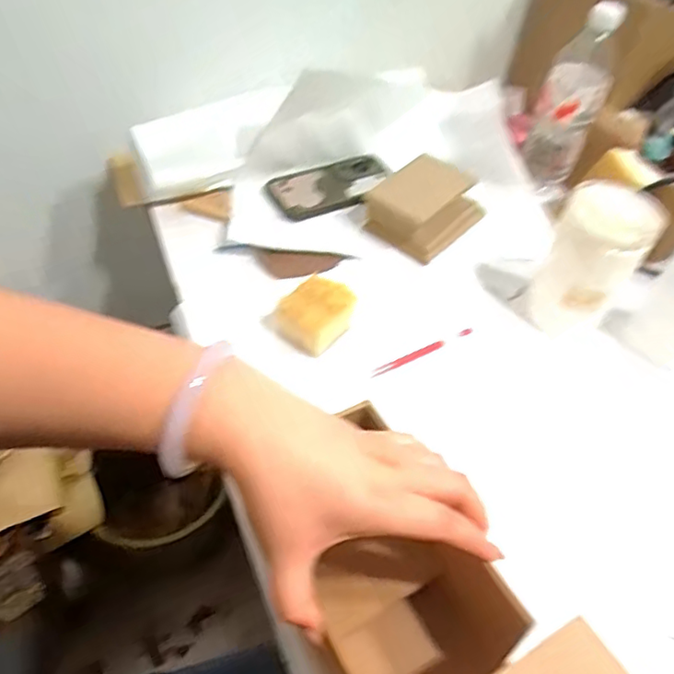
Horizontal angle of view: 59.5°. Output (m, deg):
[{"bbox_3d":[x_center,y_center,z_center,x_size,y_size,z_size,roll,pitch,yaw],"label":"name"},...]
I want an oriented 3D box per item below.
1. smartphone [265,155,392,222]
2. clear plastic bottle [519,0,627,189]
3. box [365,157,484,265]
[{"bbox_3d":[0.001,-0.196,0.762,0.166,0.015,0.079,-18,53,-20],"label":"smartphone"},{"bbox_3d":[0.305,-0.306,0.766,0.073,0.216,0.063,38,56,24],"label":"clear plastic bottle"},{"bbox_3d":[0.109,-0.163,0.721,0.100,0.055,0.140,38,56,24],"label":"box"}]

